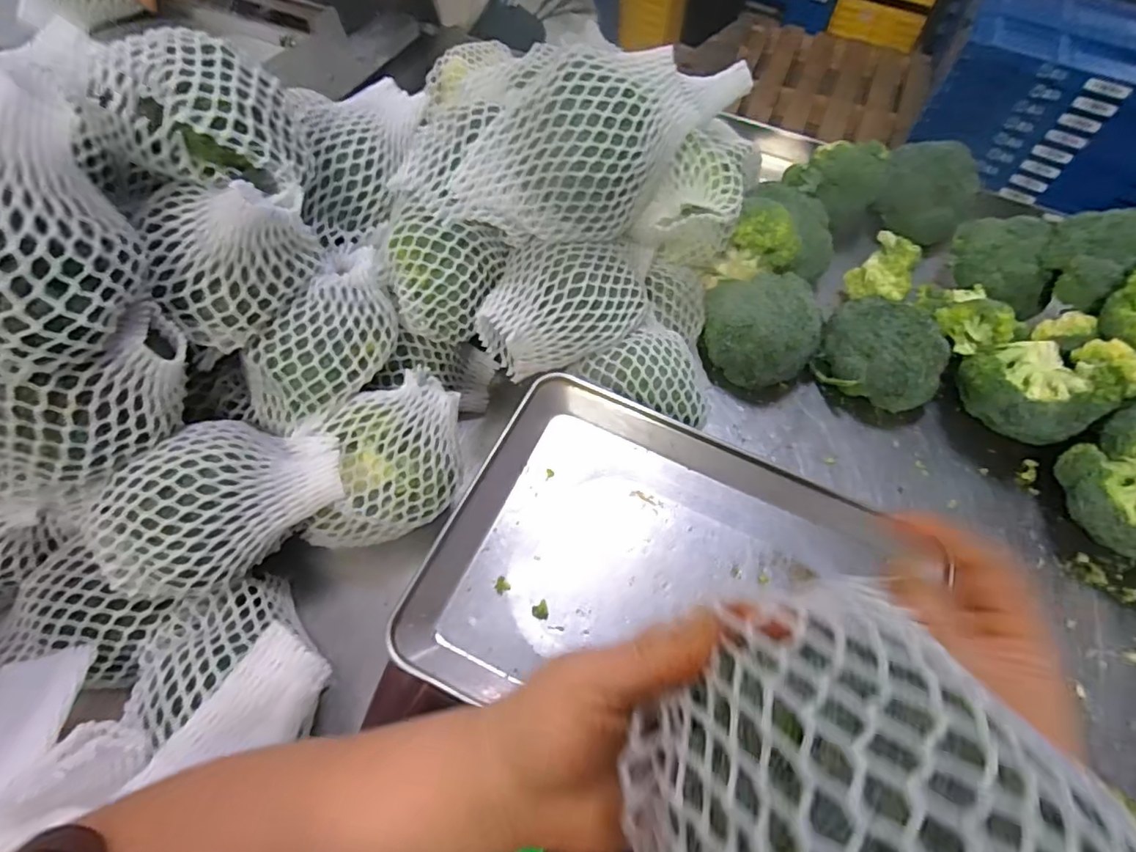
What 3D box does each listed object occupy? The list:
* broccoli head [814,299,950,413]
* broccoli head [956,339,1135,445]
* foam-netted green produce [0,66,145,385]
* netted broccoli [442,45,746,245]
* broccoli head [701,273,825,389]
[{"bbox_3d":[0.339,-0.077,0.609,0.124,0.086,0.102,26,61,13],"label":"broccoli head"},{"bbox_3d":[0.478,-0.045,0.576,0.112,0.089,0.121,-30,64,-18],"label":"broccoli head"},{"bbox_3d":[-0.329,-0.112,0.324,0.108,0.104,0.143,7,59,2],"label":"foam-netted green produce"},{"bbox_3d":[0.022,-0.234,0.468,0.227,0.107,0.106,-30,64,-18],"label":"netted broccoli"},{"bbox_3d":[0.208,-0.104,0.600,0.120,0.083,0.093,-2,59,-4],"label":"broccoli head"}]

